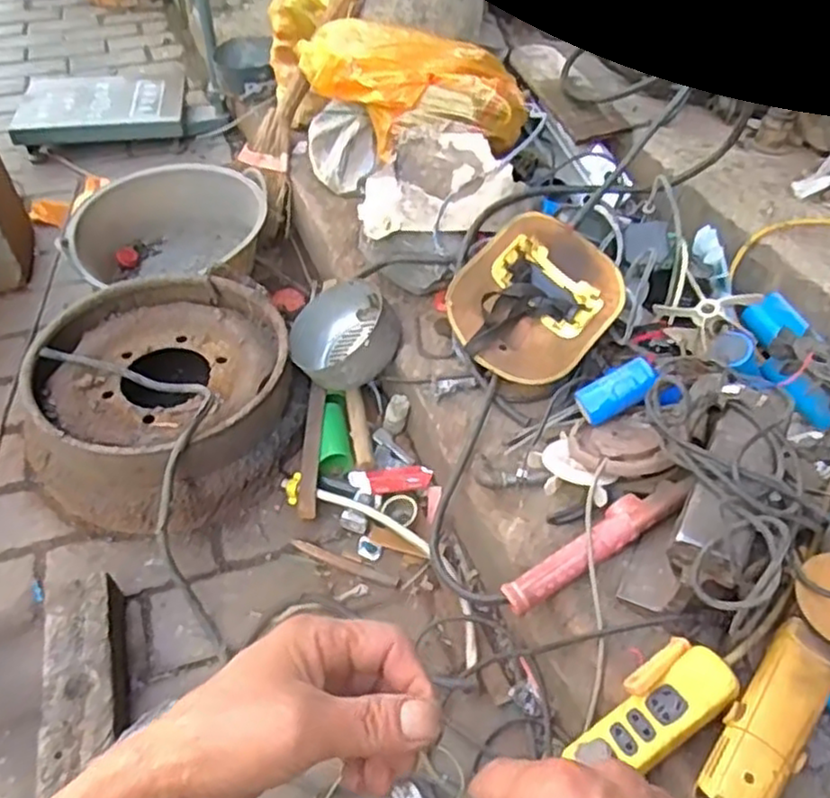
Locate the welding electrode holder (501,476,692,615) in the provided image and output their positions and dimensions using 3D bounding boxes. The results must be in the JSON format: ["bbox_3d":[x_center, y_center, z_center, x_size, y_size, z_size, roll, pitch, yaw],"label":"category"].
[{"bbox_3d":[0.215,0.167,0.829,0.251,0.030,0.045,-32,52,-7],"label":"welding electrode holder"}]

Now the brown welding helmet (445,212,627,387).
[{"bbox_3d":[0.168,-0.142,0.995,0.245,0.048,0.215,-39,87,-13],"label":"brown welding helmet"}]

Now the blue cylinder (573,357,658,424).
[{"bbox_3d":[0.258,-0.011,0.902,0.102,0.035,0.037,-35,49,9],"label":"blue cylinder"}]

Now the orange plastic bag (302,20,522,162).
[{"bbox_3d":[-0.009,-0.572,1.309,0.423,0.153,0.234,12,47,10],"label":"orange plastic bag"}]

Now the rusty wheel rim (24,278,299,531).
[{"bbox_3d":[-0.404,0.002,1.126,0.407,0.154,0.434,0,46,-1],"label":"rusty wheel rim"}]

